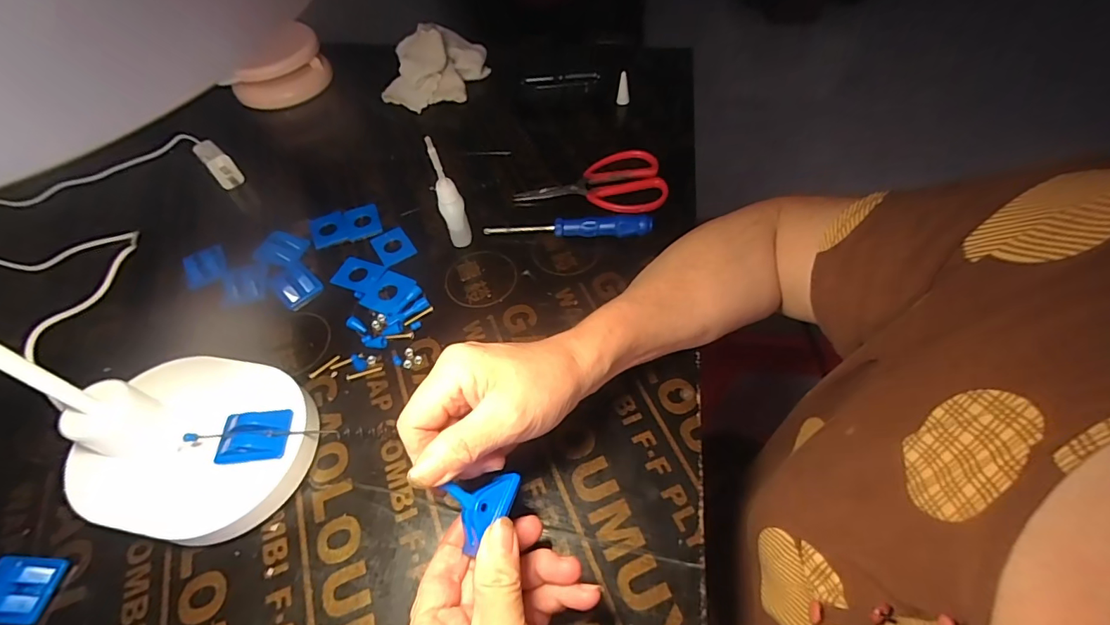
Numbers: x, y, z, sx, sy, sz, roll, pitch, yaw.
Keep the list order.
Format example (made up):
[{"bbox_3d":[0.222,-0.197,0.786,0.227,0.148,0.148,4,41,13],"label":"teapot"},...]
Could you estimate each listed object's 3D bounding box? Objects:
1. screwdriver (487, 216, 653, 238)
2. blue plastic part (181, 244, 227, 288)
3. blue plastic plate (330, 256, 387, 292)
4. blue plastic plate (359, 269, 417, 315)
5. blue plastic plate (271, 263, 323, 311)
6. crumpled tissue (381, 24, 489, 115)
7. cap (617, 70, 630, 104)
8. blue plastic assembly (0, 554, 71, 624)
[{"bbox_3d":[0.011,-0.076,0.431,0.151,0.022,0.014,0,55,4],"label":"screwdriver"},{"bbox_3d":[-0.322,-0.044,0.435,0.032,0.008,0.047,-30,59,-16],"label":"blue plastic part"},{"bbox_3d":[-0.178,-0.035,0.427,0.042,0.004,0.032,16,58,14],"label":"blue plastic plate"},{"bbox_3d":[-0.144,-0.019,0.412,0.038,0.004,0.041,18,58,16],"label":"blue plastic plate"},{"bbox_3d":[-0.228,-0.023,0.418,0.043,0.007,0.032,34,64,24],"label":"blue plastic plate"},{"bbox_3d":[-0.145,-0.304,0.575,0.105,0.054,0.121,15,58,13],"label":"crumpled tissue"},{"bbox_3d":[0.079,-0.255,0.544,0.013,0.039,0.013,3,56,5],"label":"cap"},{"bbox_3d":[-0.324,0.156,0.271,0.030,0.055,0.035,1,55,4],"label":"blue plastic assembly"}]

